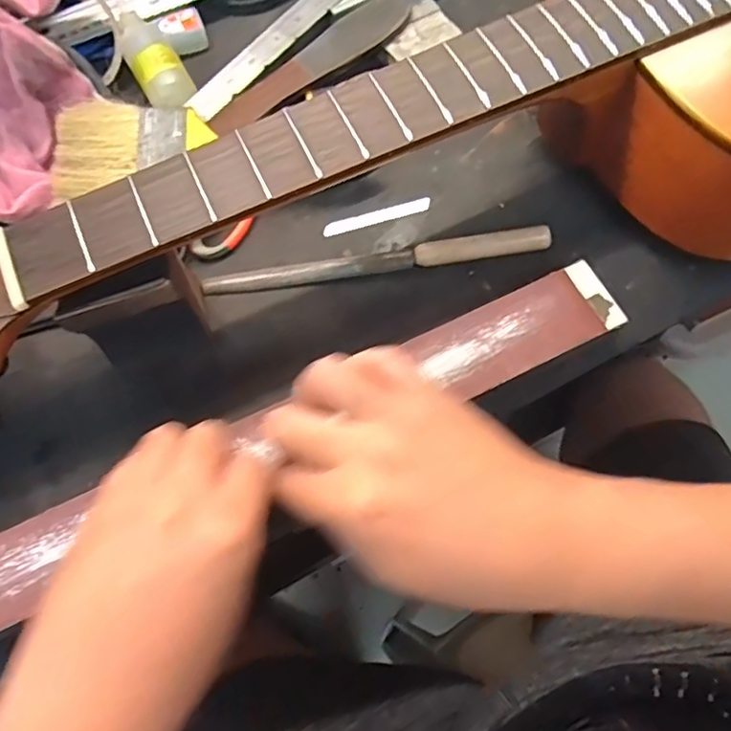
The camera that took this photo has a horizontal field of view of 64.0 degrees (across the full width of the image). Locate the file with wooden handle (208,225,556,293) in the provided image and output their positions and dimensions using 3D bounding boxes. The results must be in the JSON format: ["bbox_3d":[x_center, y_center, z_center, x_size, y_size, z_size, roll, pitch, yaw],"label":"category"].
[{"bbox_3d":[0.008,-0.071,0.407,0.238,0.015,0.015,-8,68,-1],"label":"file with wooden handle"}]

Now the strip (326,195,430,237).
[{"bbox_3d":[0.009,-0.109,0.424,0.079,0.004,0.011,-17,69,-5],"label":"strip"}]

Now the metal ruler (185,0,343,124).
[{"bbox_3d":[-0.029,-0.302,0.475,0.034,0.005,0.308,36,76,20],"label":"metal ruler"}]

